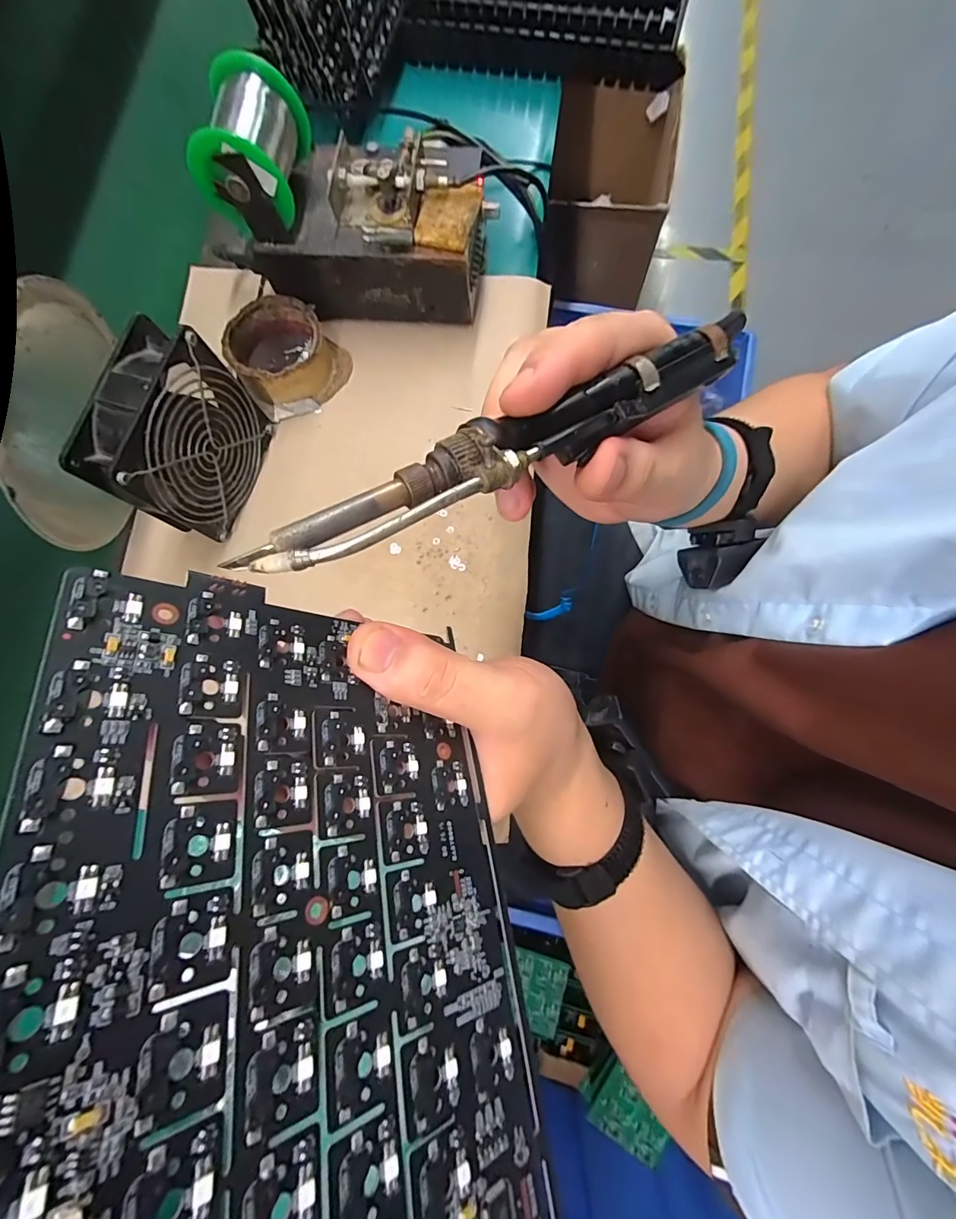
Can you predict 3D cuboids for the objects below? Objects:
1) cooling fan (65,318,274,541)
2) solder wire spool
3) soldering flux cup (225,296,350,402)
[{"bbox_3d":[-0.225,-0.129,0.349,0.049,0.116,0.122,17,80,4],"label":"cooling fan"},{"bbox_3d":[-0.169,-0.341,0.344,0.067,0.077,0.084,5,79,2],"label":"solder wire spool"},{"bbox_3d":[-0.172,-0.231,0.407,0.085,0.042,0.091,0,79,1],"label":"soldering flux cup"}]

